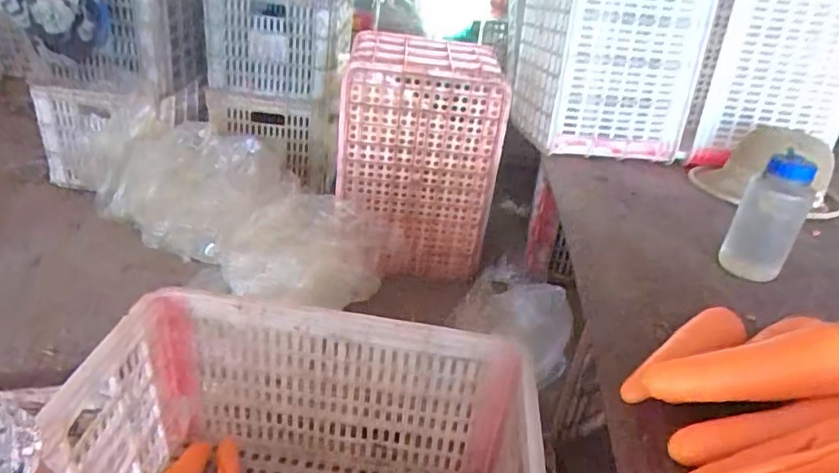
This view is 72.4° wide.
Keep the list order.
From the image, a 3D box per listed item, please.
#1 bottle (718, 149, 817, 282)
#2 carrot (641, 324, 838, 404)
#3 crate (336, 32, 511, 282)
[{"bbox_3d":[0.483,-0.028,0.796,0.057,0.165,0.067,0,30,-11],"label":"bottle"},{"bbox_3d":[0.319,0.123,0.543,0.212,0.051,0.047,-9,29,4],"label":"carrot"},{"bbox_3d":[-0.011,-0.190,1.396,0.350,0.517,0.298,4,29,-4],"label":"crate"}]

